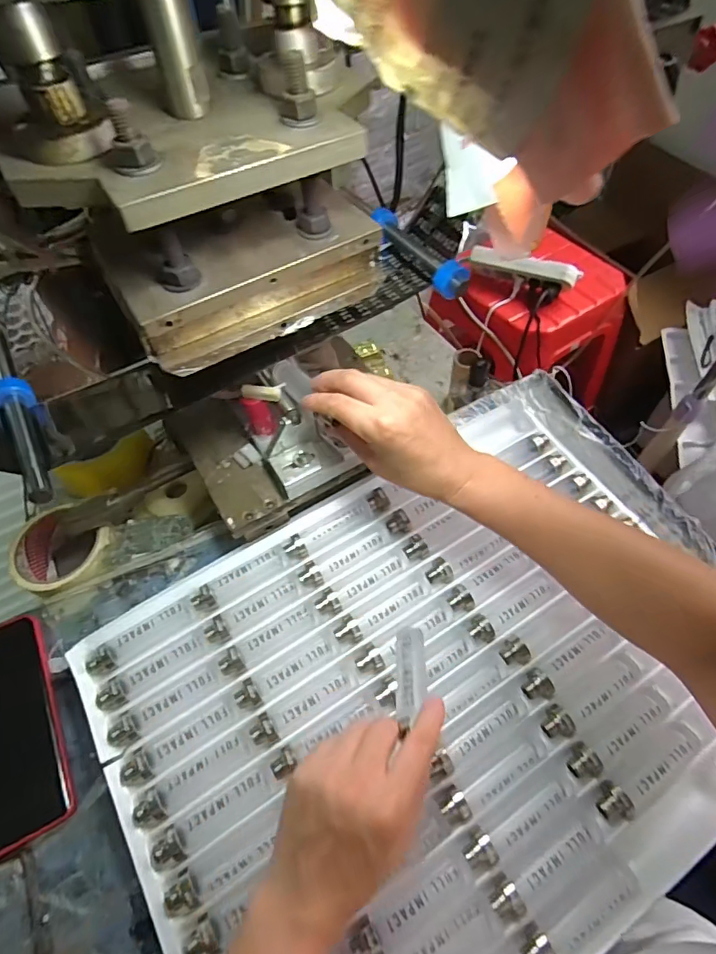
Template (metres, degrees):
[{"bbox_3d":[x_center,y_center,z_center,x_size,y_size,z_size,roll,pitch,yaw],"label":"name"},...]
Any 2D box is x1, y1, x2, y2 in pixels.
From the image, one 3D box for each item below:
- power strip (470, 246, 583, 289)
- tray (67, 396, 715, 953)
[{"bbox_3d":[0.310,-0.388,0.919,0.193,0.064,0.047,22,61,15],"label":"power strip"},{"bbox_3d":[0.061,0.148,0.370,0.453,0.028,0.338,-29,61,-15],"label":"tray"}]

